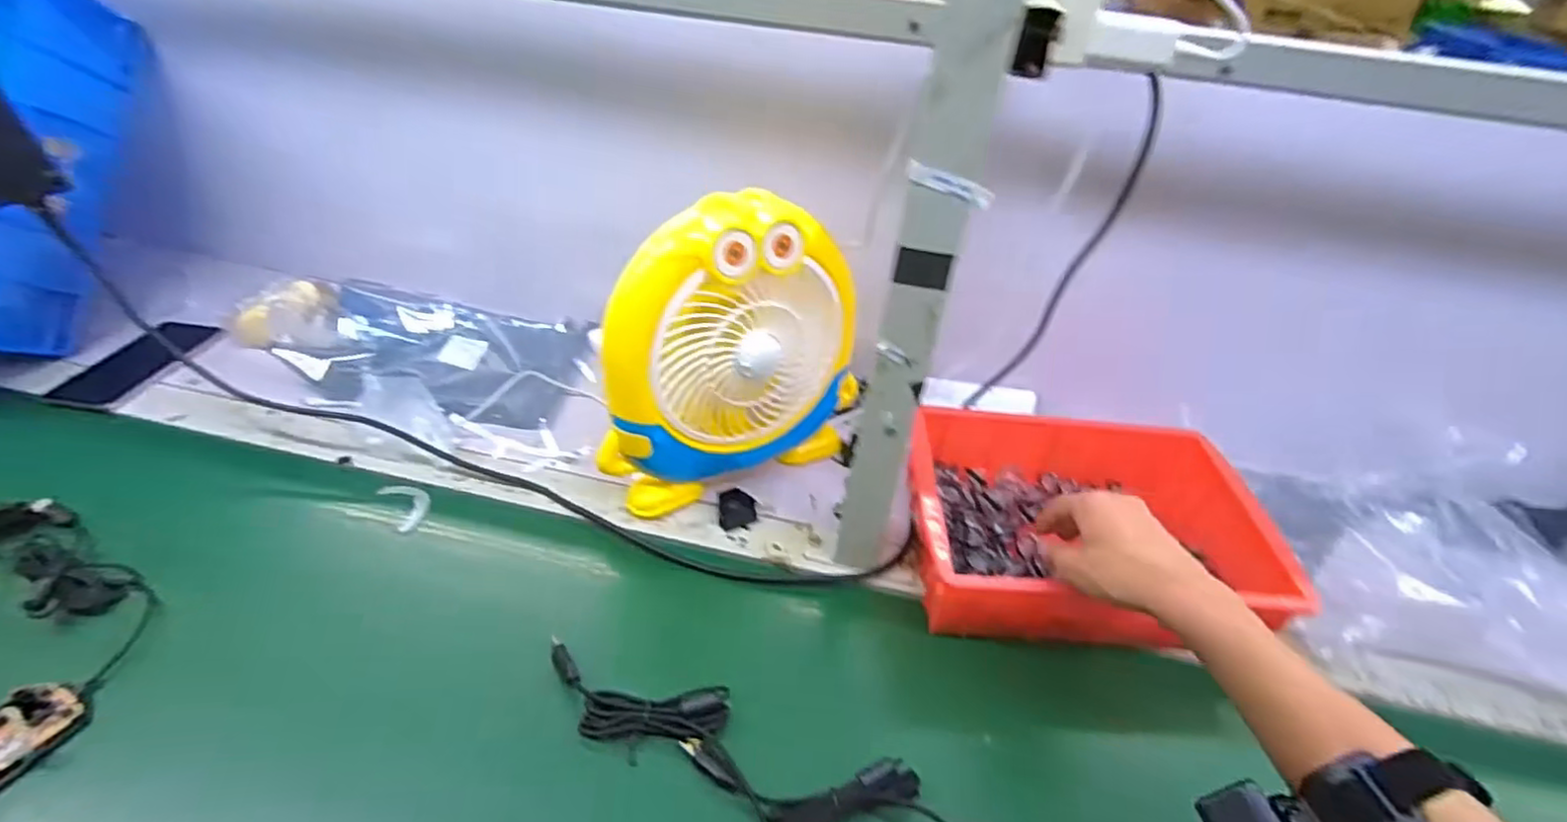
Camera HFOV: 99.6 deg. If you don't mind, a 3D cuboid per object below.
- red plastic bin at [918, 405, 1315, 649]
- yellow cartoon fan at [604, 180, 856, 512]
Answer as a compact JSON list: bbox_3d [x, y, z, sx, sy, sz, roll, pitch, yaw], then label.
[{"bbox_3d":[0.259,0.096,0.584,0.291,0.078,0.222,6,40,-2],"label":"red plastic bin"},{"bbox_3d":[-0.044,-0.046,0.593,0.243,0.262,0.078,-17,45,-26],"label":"yellow cartoon fan"}]

